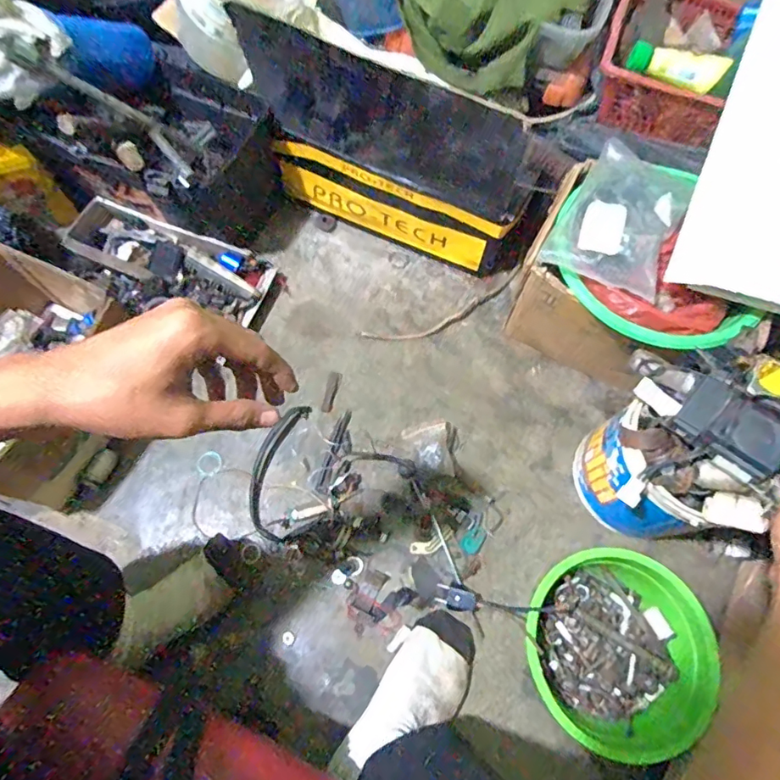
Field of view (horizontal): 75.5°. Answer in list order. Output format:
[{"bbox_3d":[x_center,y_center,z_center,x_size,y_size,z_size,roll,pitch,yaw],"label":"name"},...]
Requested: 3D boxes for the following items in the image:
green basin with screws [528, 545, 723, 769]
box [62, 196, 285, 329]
[{"bbox_3d":[0.283,0.324,0.639,0.218,0.082,0.222,1,69,-1],"label":"green basin with screws"},{"bbox_3d":[-0.369,-0.222,0.860,0.345,0.065,0.133,24,70,8],"label":"box"}]

